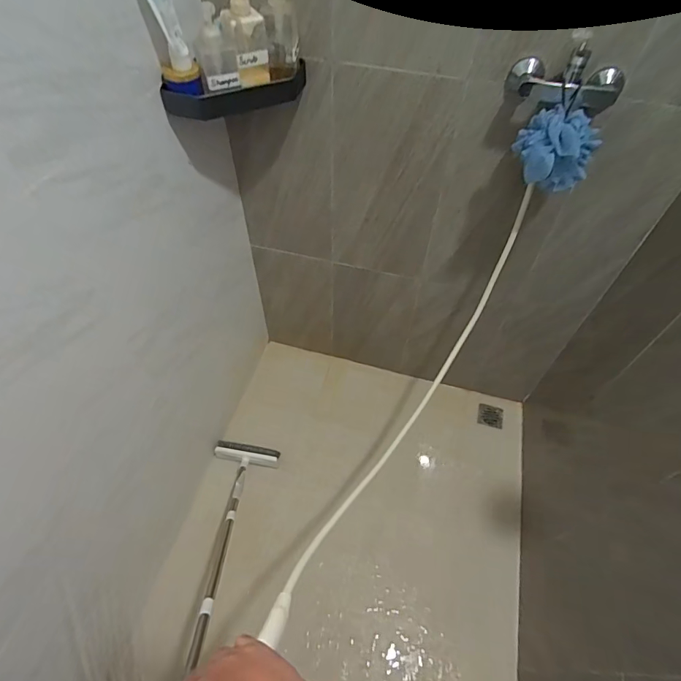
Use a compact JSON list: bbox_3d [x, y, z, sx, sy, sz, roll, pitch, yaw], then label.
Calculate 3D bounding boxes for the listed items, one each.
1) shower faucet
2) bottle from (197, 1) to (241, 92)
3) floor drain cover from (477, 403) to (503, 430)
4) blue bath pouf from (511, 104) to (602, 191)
[{"bbox_3d":[0.436,-0.496,0.807,0.210,0.092,0.095,10,51,4],"label":"shower faucet"},{"bbox_3d":[-0.233,-0.548,0.798,0.066,0.127,0.048,-11,53,-14],"label":"bottle"},{"bbox_3d":[0.575,0.288,1.627,0.091,0.008,0.099,12,46,14],"label":"floor drain cover"},{"bbox_3d":[0.426,-0.373,0.831,0.137,0.117,0.094,0,51,-5],"label":"blue bath pouf"}]

